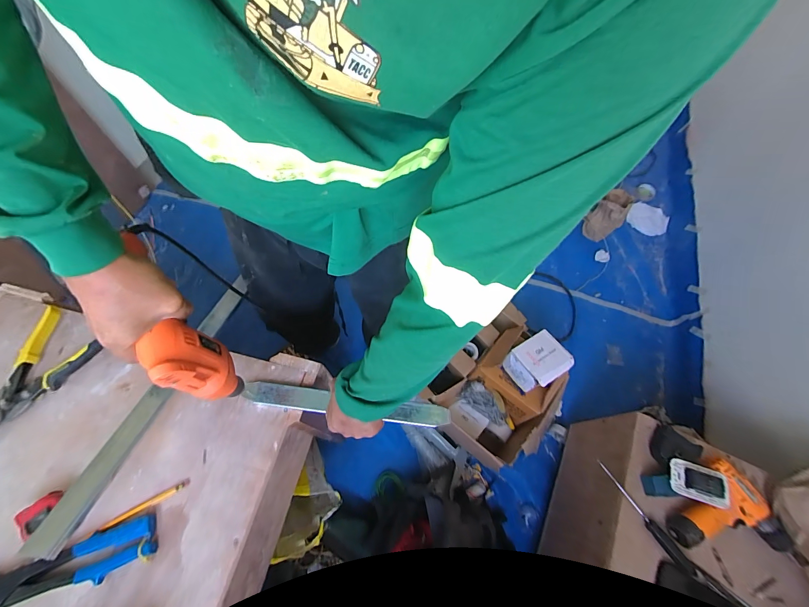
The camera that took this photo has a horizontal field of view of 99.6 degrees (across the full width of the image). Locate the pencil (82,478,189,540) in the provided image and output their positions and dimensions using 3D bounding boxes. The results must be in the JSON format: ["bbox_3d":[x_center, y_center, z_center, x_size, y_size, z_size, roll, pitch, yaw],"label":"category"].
[{"bbox_3d":[-0.402,0.309,0.519,0.142,0.013,0.014,-25,69,-13],"label":"pencil"}]

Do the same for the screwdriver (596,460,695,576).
[{"bbox_3d":[0.484,0.428,0.691,0.022,0.027,0.220,-28,70,-14],"label":"screwdriver"}]

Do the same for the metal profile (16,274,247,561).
[{"bbox_3d":[-0.390,0.130,0.564,0.034,0.037,0.475,12,47,3],"label":"metal profile"}]

